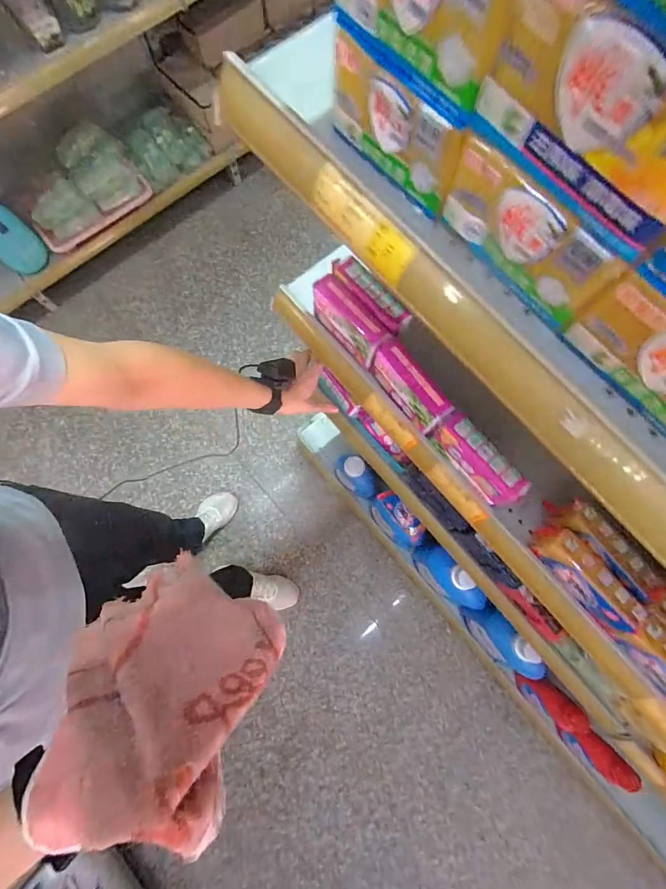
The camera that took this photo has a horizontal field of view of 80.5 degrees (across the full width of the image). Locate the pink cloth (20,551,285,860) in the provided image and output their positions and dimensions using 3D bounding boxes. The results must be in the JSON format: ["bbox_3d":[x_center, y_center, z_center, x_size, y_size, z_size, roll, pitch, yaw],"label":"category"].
[{"bbox_3d":[-0.151,0.219,0.352,0.164,0.165,0.181,18,79,4],"label":"pink cloth"}]

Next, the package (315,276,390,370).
[{"bbox_3d":[0.021,-0.158,0.506,0.108,0.054,0.038,44,82,9],"label":"package"}]

